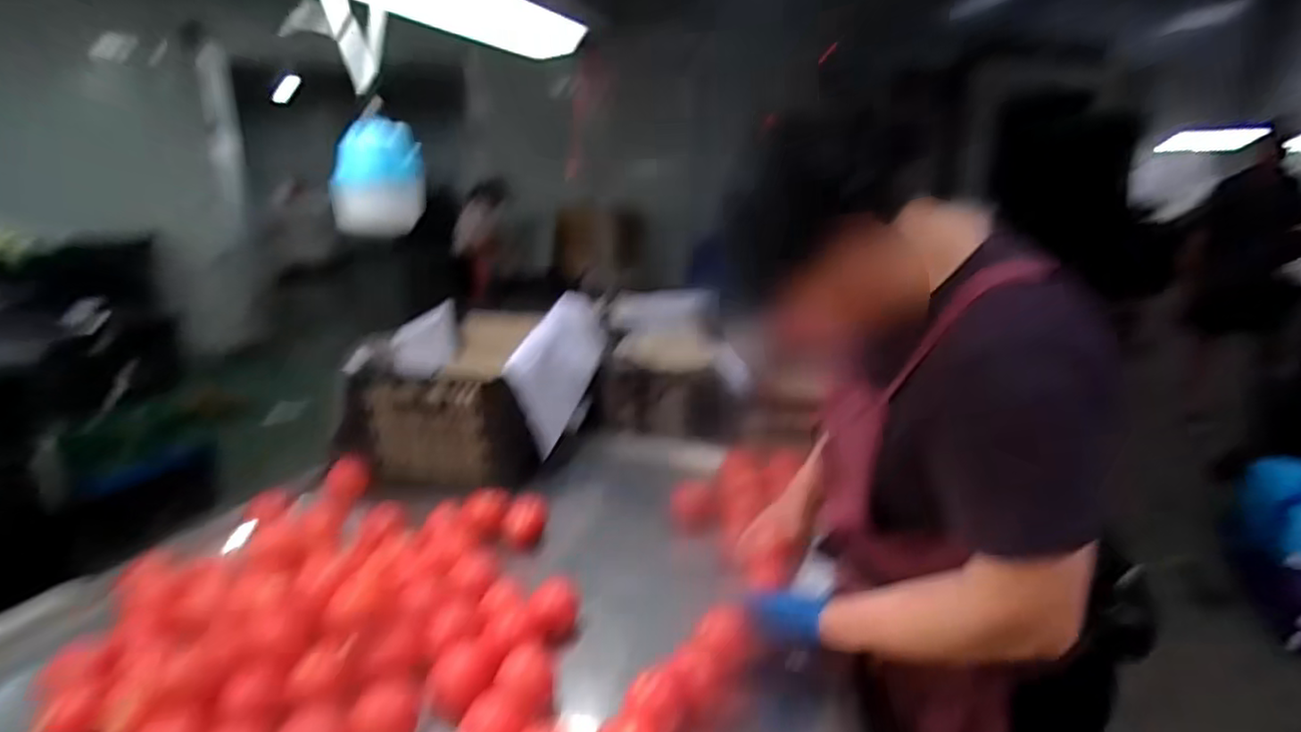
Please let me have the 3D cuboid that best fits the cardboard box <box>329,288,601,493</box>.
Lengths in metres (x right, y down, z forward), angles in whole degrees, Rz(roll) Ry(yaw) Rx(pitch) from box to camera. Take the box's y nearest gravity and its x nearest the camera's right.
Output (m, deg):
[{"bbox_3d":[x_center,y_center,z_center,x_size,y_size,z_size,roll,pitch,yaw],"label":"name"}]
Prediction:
[{"bbox_3d":[-0.365,0.027,1.502,0.471,0.271,0.554,3,17,14],"label":"cardboard box"}]

